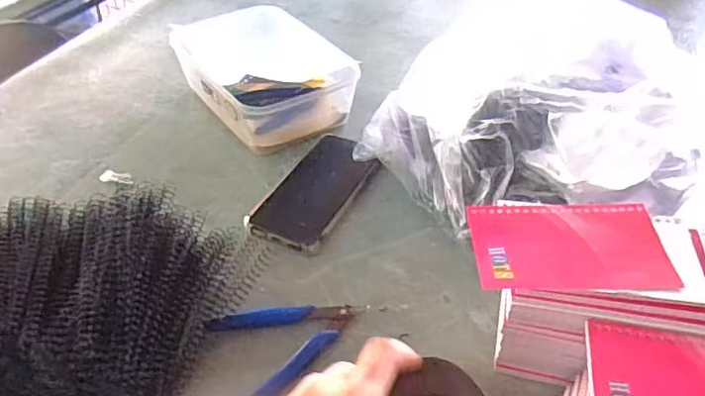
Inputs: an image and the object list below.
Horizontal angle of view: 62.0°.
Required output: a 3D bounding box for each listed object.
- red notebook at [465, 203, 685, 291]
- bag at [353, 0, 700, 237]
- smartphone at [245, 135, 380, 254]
[{"bbox_3d":[0.149,0.031,0.408,0.128,0.006,0.078,0,44,3],"label":"red notebook"},{"bbox_3d":[0.172,-0.086,0.596,0.306,0.132,0.224,15,45,15],"label":"bag"},{"bbox_3d":[-0.039,-0.010,0.614,0.087,0.011,0.179,18,44,22],"label":"smartphone"}]

